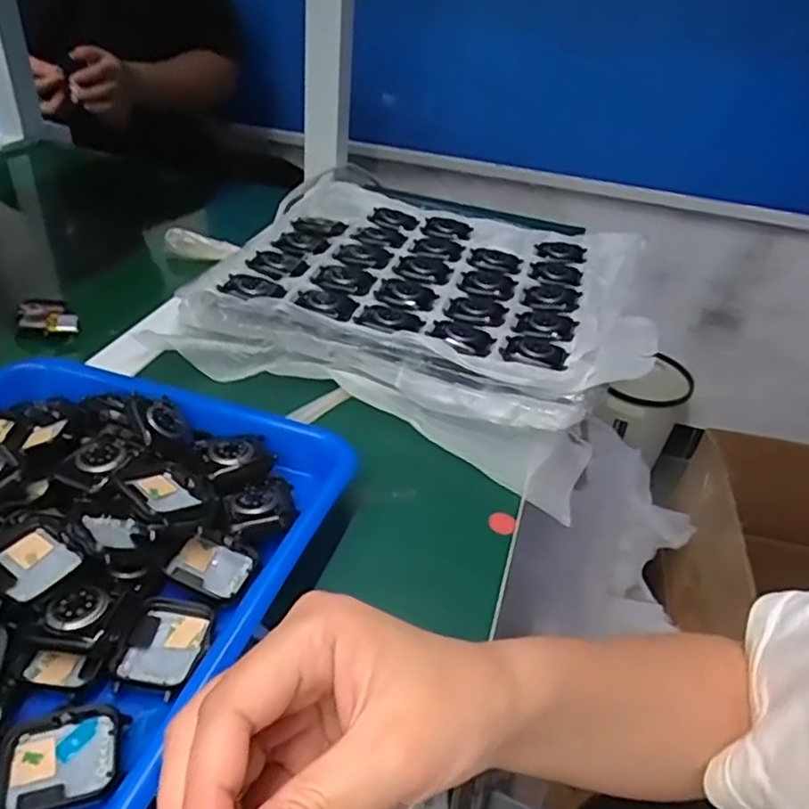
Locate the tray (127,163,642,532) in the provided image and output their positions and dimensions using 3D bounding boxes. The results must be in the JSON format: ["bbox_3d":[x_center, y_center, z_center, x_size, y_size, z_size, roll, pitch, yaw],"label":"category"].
[{"bbox_3d":[0.017,-0.082,0.528,0.339,0.061,0.268,17,38,15],"label":"tray"}]

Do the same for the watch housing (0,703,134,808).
[{"bbox_3d":[-0.129,0.134,0.247,0.043,0.007,0.036,-6,39,-16],"label":"watch housing"}]

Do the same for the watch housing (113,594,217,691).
[{"bbox_3d":[-0.105,0.106,0.291,0.034,0.012,0.042,12,37,8],"label":"watch housing"}]

